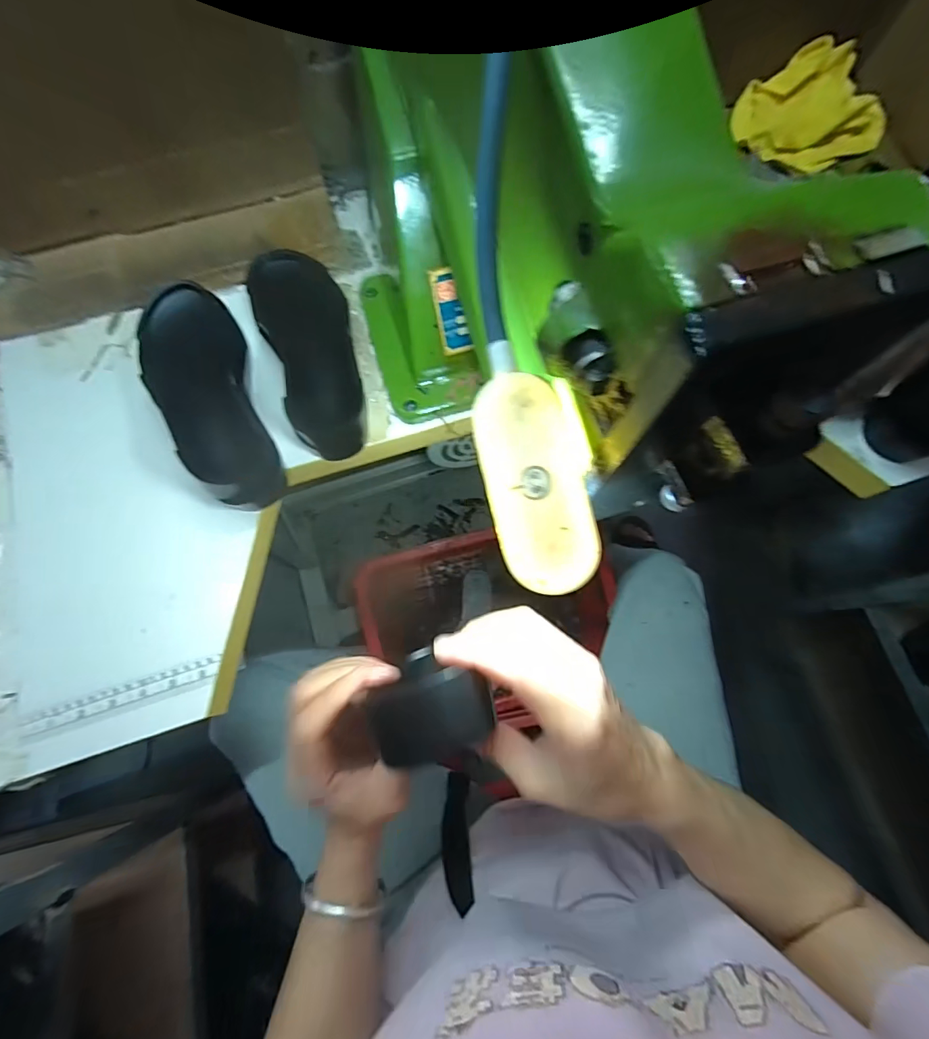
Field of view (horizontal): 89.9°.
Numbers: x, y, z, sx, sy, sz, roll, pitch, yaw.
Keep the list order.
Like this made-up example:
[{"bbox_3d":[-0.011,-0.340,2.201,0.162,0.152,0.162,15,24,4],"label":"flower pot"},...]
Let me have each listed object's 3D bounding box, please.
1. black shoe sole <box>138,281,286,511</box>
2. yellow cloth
[{"bbox_3d":[-0.248,-0.130,0.454,0.098,0.070,0.259,-28,77,-9],"label":"black shoe sole"},{"bbox_3d":[0.437,-0.514,0.591,0.163,0.031,0.135,-22,99,9],"label":"yellow cloth"}]

